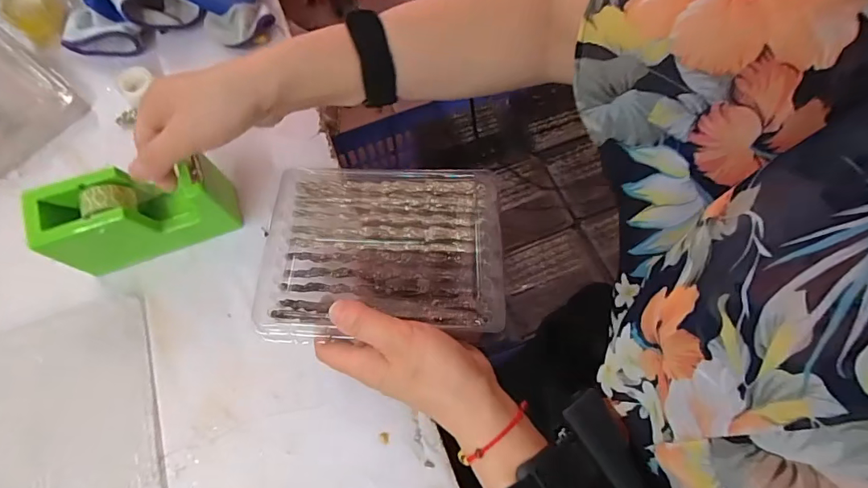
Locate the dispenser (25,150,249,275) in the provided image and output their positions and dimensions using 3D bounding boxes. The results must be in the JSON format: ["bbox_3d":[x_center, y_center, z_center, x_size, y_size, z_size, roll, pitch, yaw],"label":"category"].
[{"bbox_3d":[-0.234,-0.024,0.375,0.129,0.072,0.052,-22,69,-9],"label":"dispenser"}]

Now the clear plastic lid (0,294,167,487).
[{"bbox_3d":[-0.294,0.143,0.355,0.157,0.008,0.180,-18,68,-7],"label":"clear plastic lid"}]

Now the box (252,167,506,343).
[{"bbox_3d":[-0.039,0.003,0.365,0.182,0.028,0.141,-1,67,0],"label":"box"}]

